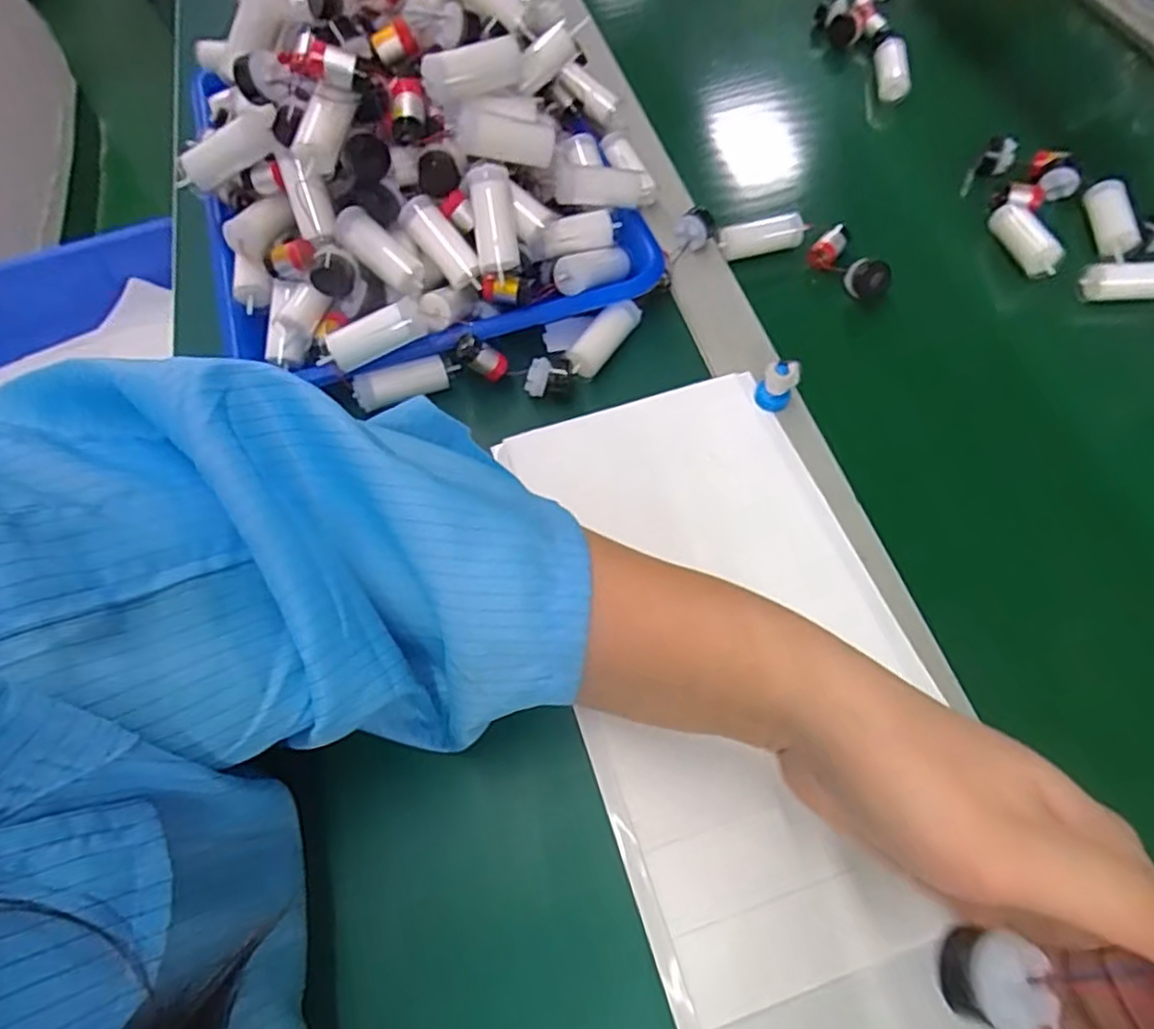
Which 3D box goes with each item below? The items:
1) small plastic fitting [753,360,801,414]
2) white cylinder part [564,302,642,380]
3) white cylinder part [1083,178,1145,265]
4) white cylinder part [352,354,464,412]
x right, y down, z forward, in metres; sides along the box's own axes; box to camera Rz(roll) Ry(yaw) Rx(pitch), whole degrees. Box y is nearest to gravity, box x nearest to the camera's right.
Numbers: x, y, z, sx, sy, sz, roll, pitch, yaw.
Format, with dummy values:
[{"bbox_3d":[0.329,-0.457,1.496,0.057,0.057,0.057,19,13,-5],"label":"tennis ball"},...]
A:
[{"bbox_3d":[0.106,-0.069,0.367,0.018,0.026,0.014,21,61,10],"label":"small plastic fitting"},{"bbox_3d":[0.017,-0.102,0.393,0.016,0.021,0.061,32,63,16],"label":"white cylinder part"},{"bbox_3d":[0.334,-0.183,0.431,0.019,0.016,0.050,-13,87,-10],"label":"white cylinder part"},{"bbox_3d":[-0.091,-0.072,0.370,0.056,0.014,0.014,-21,62,-14],"label":"white cylinder part"}]

